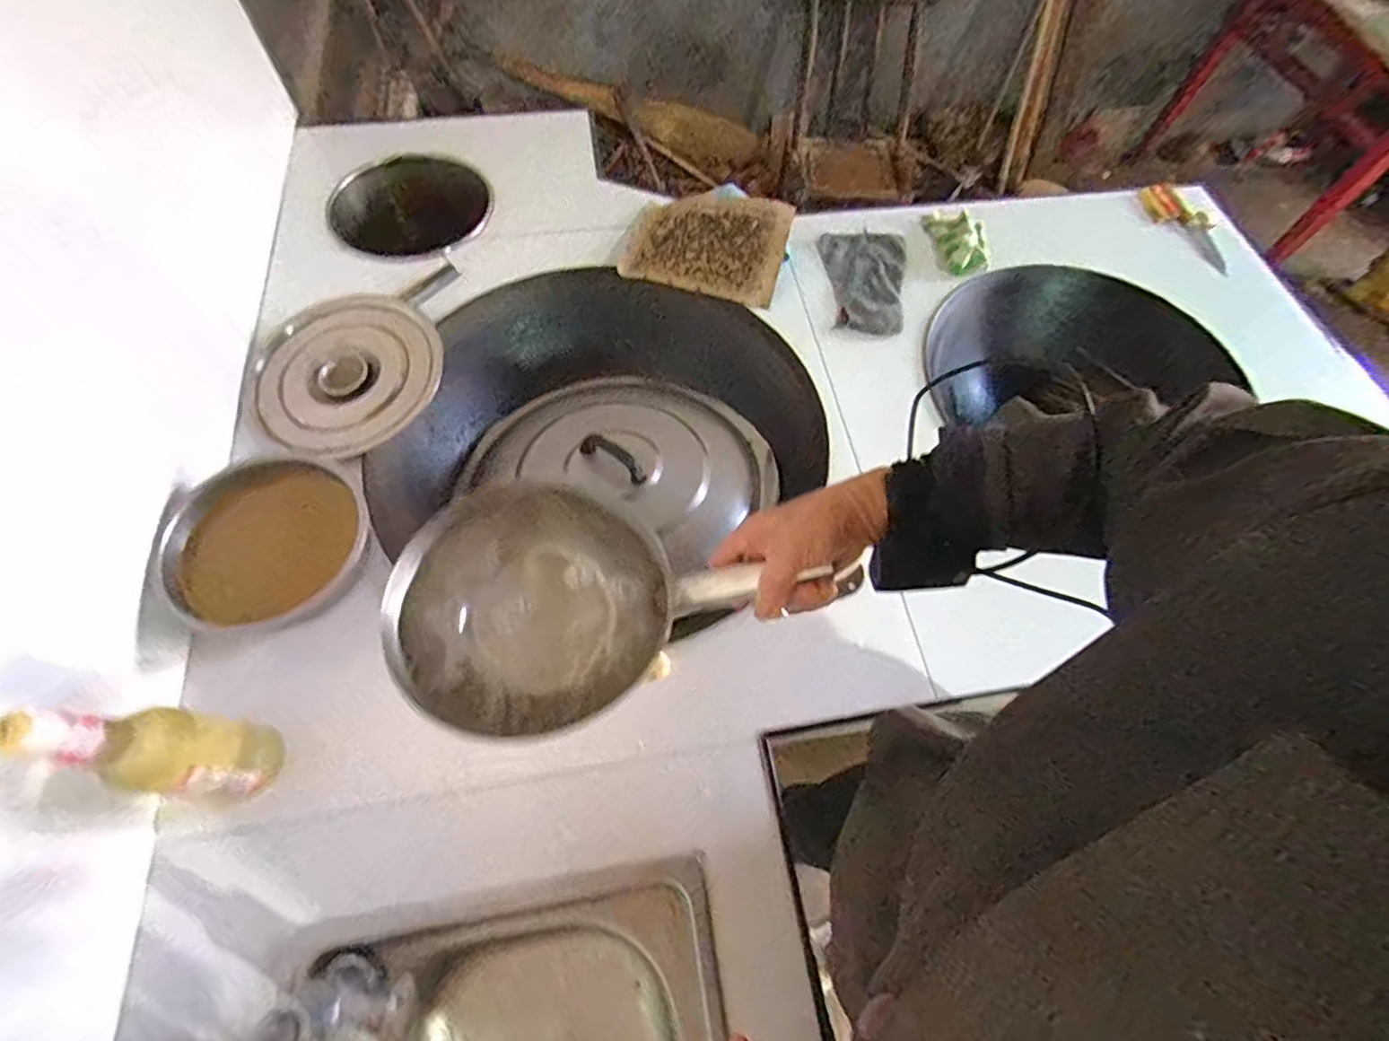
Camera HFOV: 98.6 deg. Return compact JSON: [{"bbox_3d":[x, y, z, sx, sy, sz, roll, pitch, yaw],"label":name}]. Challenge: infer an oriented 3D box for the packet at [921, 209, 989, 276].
[{"bbox_3d":[0.421,-0.452,0.954,0.075,0.027,0.136,-5,63,-6],"label":"packet"}]

